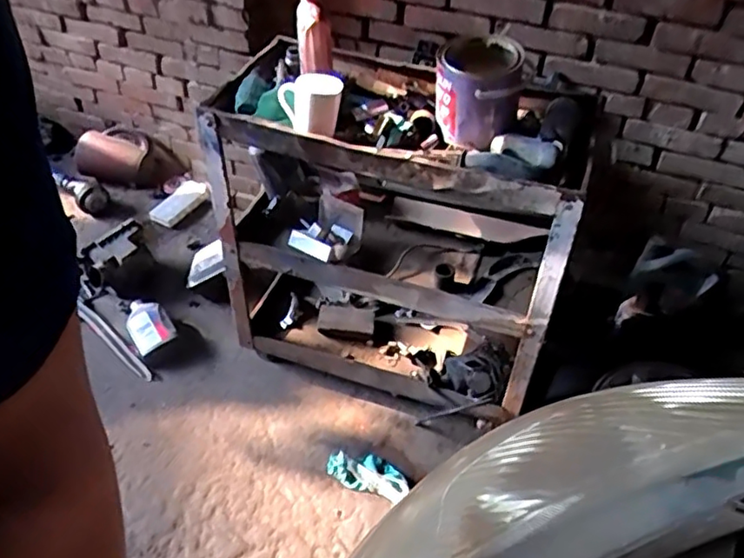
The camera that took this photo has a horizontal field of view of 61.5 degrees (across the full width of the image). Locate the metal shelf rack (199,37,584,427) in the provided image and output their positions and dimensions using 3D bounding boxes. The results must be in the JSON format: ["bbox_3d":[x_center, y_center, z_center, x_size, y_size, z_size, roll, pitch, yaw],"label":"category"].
[{"bbox_3d":[0.017,-0.081,1.496,0.809,0.796,0.386,16,45,13],"label":"metal shelf rack"}]

